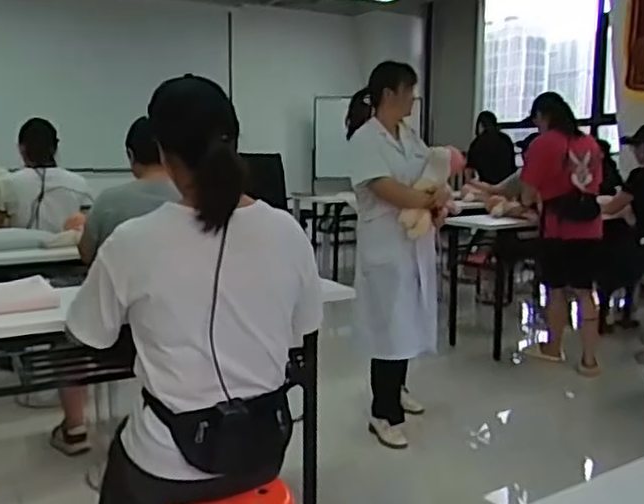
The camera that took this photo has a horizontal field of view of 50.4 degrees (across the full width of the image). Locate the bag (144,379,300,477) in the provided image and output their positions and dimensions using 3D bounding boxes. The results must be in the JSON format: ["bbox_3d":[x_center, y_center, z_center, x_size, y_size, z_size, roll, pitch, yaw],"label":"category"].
[{"bbox_3d":[-0.191,0.350,1.323,0.287,0.147,0.129,-2,9,-14],"label":"bag"}]

